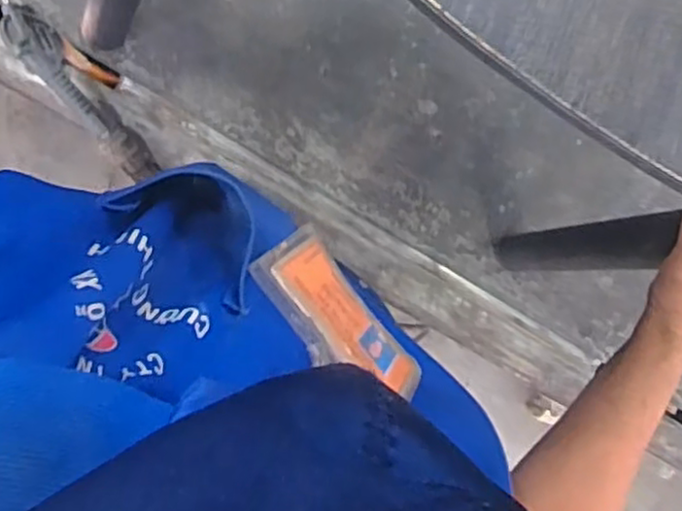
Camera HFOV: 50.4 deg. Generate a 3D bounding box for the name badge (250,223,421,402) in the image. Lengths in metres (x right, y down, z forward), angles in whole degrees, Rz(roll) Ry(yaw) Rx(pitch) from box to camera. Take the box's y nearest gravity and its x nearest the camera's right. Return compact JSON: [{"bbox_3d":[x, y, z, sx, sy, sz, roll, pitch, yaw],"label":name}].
[{"bbox_3d":[0.000,0.033,0.353,0.004,0.083,0.098,-37,89,23],"label":"name badge"}]

